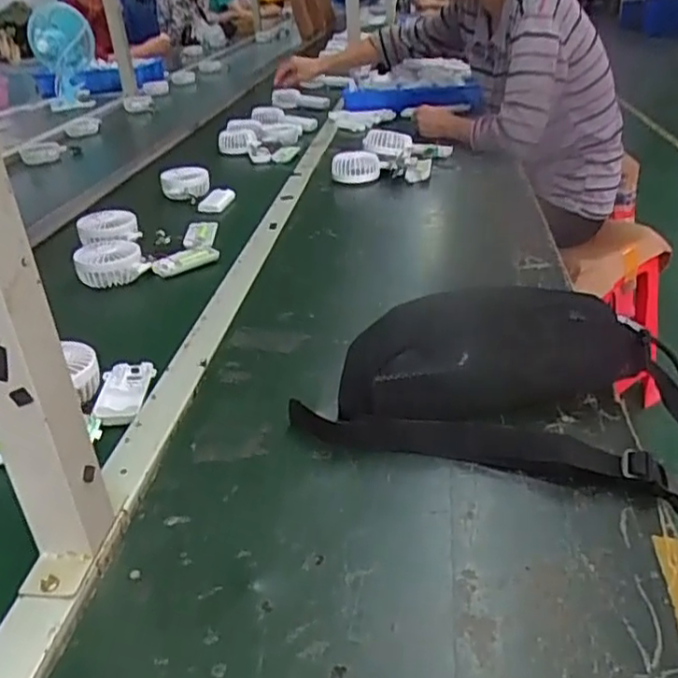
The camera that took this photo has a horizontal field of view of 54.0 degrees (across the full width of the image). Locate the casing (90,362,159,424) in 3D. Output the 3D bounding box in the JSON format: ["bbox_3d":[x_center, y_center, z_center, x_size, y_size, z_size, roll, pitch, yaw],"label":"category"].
[{"bbox_3d":[-0.215,0.053,0.664,0.049,0.011,0.095,-5,30,-1],"label":"casing"}]

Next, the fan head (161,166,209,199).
[{"bbox_3d":[-0.292,-0.300,1.263,0.089,0.043,0.092,-11,30,-11],"label":"fan head"}]

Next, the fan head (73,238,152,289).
[{"bbox_3d":[-0.328,-0.110,0.939,0.089,0.041,0.100,-23,35,-29],"label":"fan head"}]

